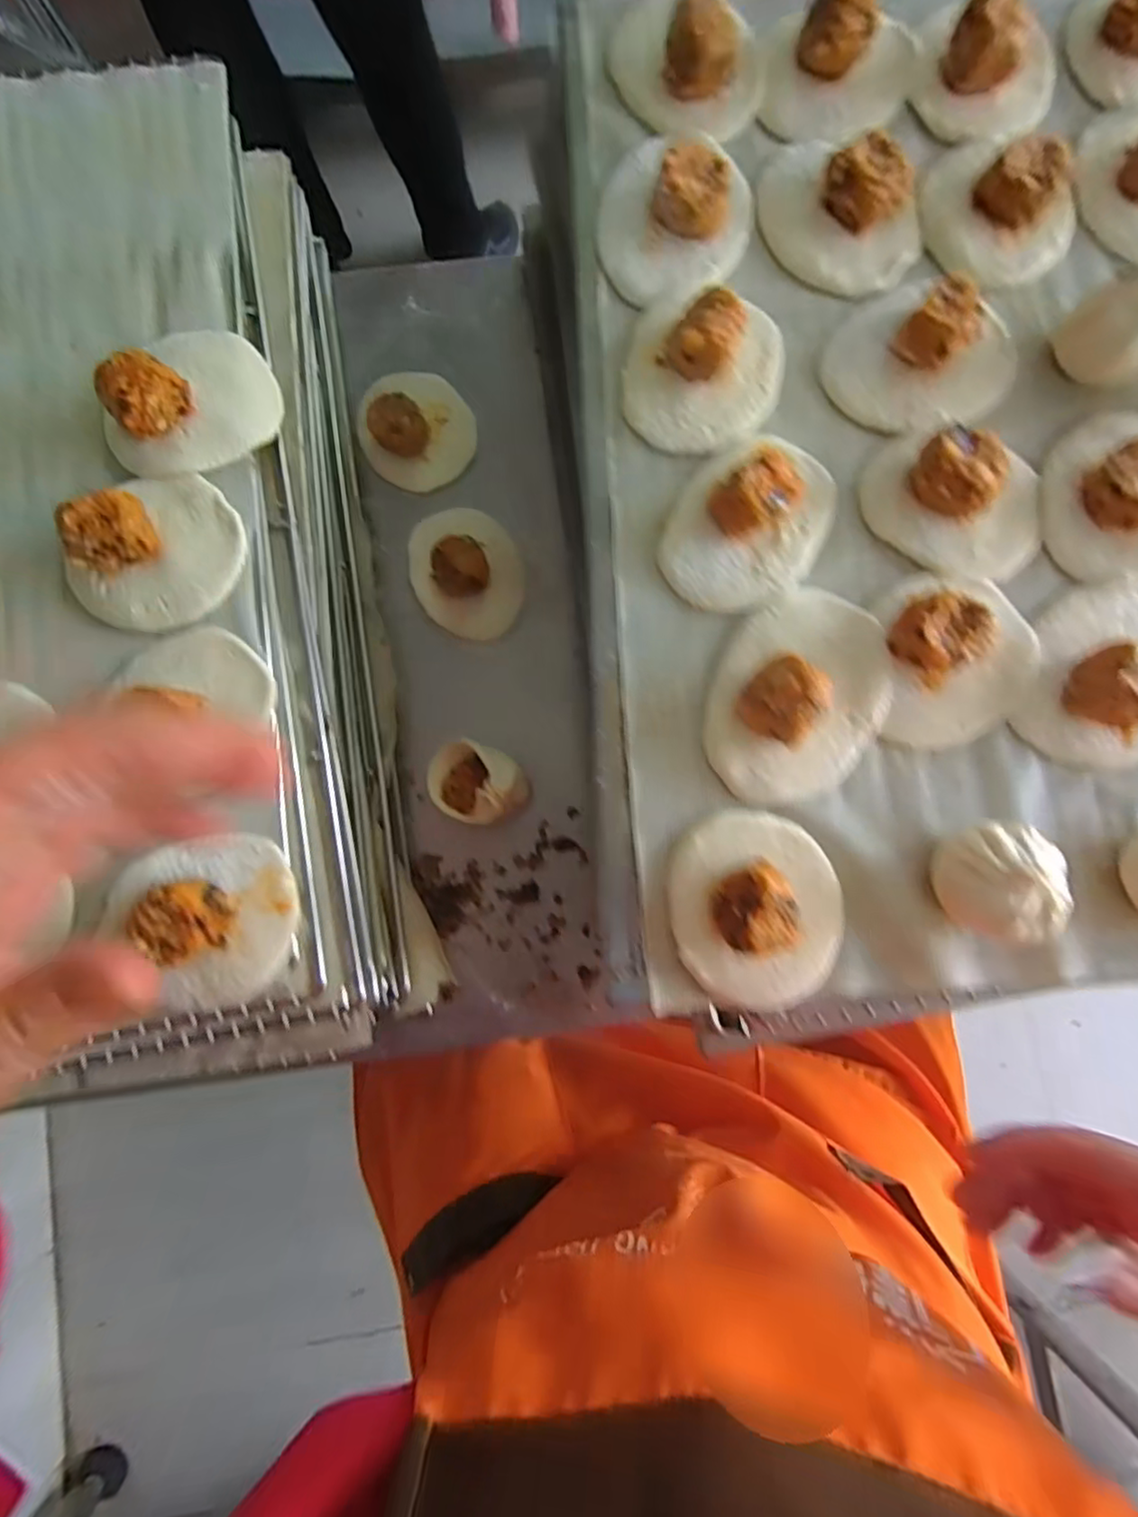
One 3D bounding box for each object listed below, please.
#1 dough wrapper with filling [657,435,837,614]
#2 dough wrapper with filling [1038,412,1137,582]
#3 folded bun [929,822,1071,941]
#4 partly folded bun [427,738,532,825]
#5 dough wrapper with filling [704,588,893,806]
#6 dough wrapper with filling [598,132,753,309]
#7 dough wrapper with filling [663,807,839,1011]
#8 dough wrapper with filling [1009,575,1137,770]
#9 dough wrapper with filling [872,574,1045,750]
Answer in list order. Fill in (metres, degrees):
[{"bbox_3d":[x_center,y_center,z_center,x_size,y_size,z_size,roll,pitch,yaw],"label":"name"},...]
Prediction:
[{"bbox_3d":[0.098,-0.129,0.320,0.080,0.030,0.101,23,83,2],"label":"dough wrapper with filling"},{"bbox_3d":[0.306,-0.146,0.328,0.087,0.031,0.095,4,83,0],"label":"dough wrapper with filling"},{"bbox_3d":[0.202,0.058,0.292,0.051,0.042,0.053,2,86,2],"label":"folded bun"},{"bbox_3d":[-0.064,0.018,0.429,0.072,0.044,0.053,21,83,2],"label":"partly folded bun"},{"bbox_3d":[0.120,-0.034,0.306,0.085,0.034,0.114,22,83,2],"label":"dough wrapper with filling"},{"bbox_3d":[0.059,-0.305,0.341,0.082,0.031,0.093,22,83,2],"label":"dough wrapper with filling"},{"bbox_3d":[0.093,0.071,0.291,0.082,0.031,0.093,-10,83,-2],"label":"dough wrapper with filling"},{"bbox_3d":[0.289,-0.046,0.312,0.086,0.032,0.106,20,83,2],"label":"dough wrapper with filling"},{"bbox_3d":[0.203,-0.054,0.311,0.079,0.028,0.088,-3,83,-1],"label":"dough wrapper with filling"}]

